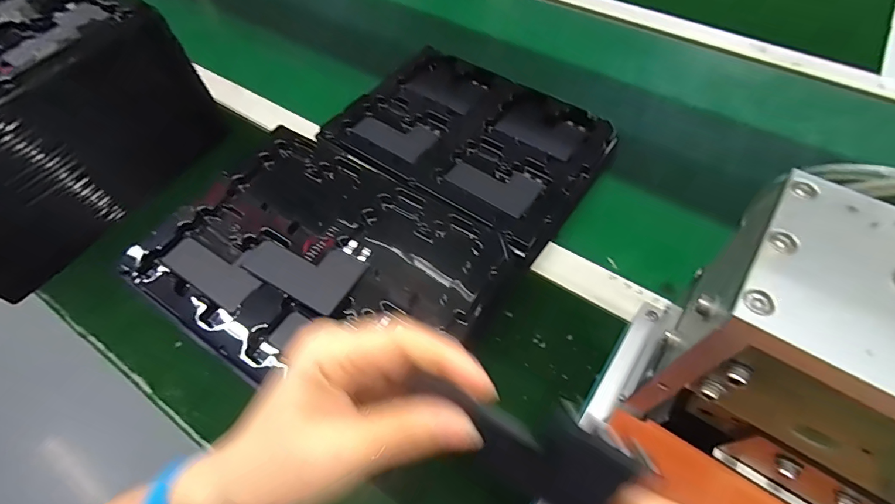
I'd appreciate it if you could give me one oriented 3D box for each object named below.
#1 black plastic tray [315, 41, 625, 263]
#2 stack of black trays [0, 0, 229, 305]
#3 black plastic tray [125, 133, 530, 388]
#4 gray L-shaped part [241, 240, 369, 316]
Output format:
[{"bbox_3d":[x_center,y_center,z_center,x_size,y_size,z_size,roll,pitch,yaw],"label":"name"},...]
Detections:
[{"bbox_3d":[0.022,-0.128,0.506,0.288,0.024,0.220,31,64,19],"label":"black plastic tray"},{"bbox_3d":[-0.452,-0.142,0.476,0.213,0.172,0.292,28,65,19],"label":"stack of black trays"},{"bbox_3d":[-0.111,0.022,0.411,0.301,0.078,0.217,29,65,20],"label":"black plastic tray"},{"bbox_3d":[-0.123,0.011,0.376,0.098,0.009,0.056,26,64,18],"label":"gray L-shaped part"}]

